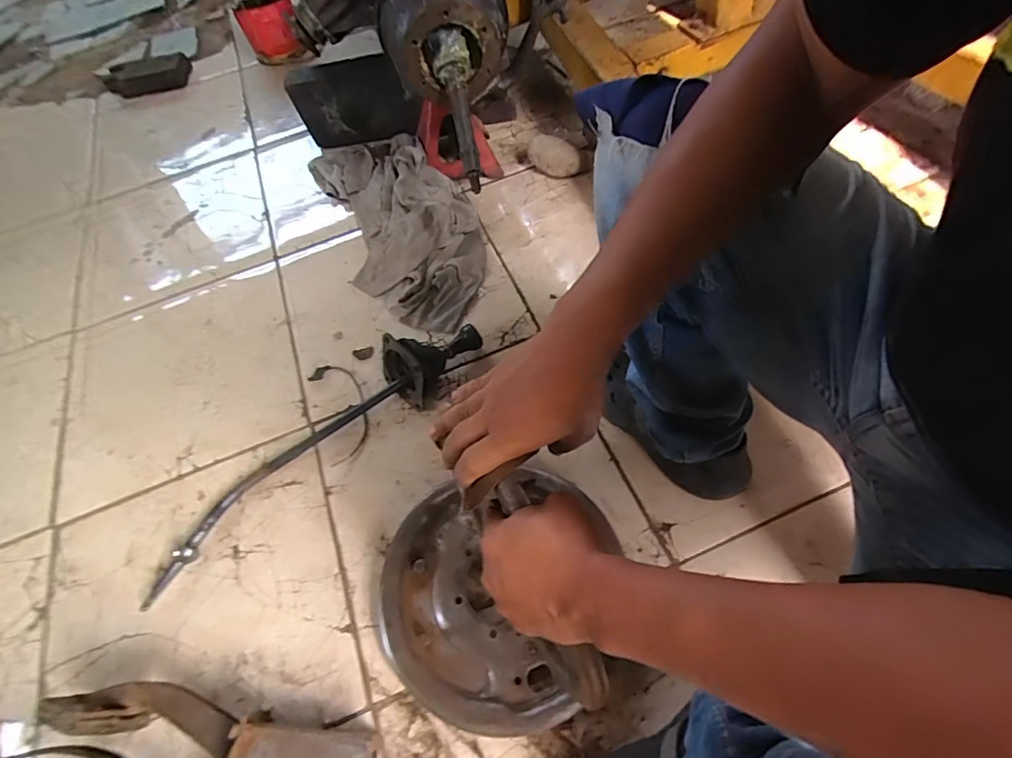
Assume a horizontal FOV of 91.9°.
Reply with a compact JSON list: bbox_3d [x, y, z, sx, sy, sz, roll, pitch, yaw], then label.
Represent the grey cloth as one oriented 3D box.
[{"bbox_3d":[-0.208,-0.334,0.972,0.254,0.071,0.556,-22,60,-9],"label":"grey cloth"}]

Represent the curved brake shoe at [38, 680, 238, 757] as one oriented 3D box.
[{"bbox_3d":[-0.391,0.366,0.537,0.191,0.056,0.050,14,60,-7],"label":"curved brake shoe"}]

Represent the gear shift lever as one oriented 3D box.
[{"bbox_3d":[-0.279,0.084,0.724,0.584,0.094,0.119,-41,65,-19],"label":"gear shift lever"}]

